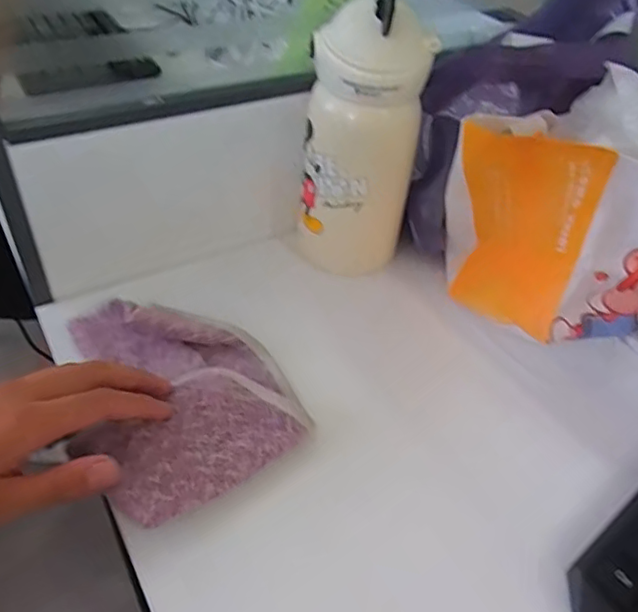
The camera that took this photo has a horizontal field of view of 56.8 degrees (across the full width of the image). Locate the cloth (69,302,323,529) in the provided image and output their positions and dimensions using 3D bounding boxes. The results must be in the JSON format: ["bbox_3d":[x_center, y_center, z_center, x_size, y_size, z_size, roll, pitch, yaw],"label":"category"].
[{"bbox_3d":[-0.094,0.048,0.377,0.127,0.026,0.164,-25,52,-29],"label":"cloth"}]

